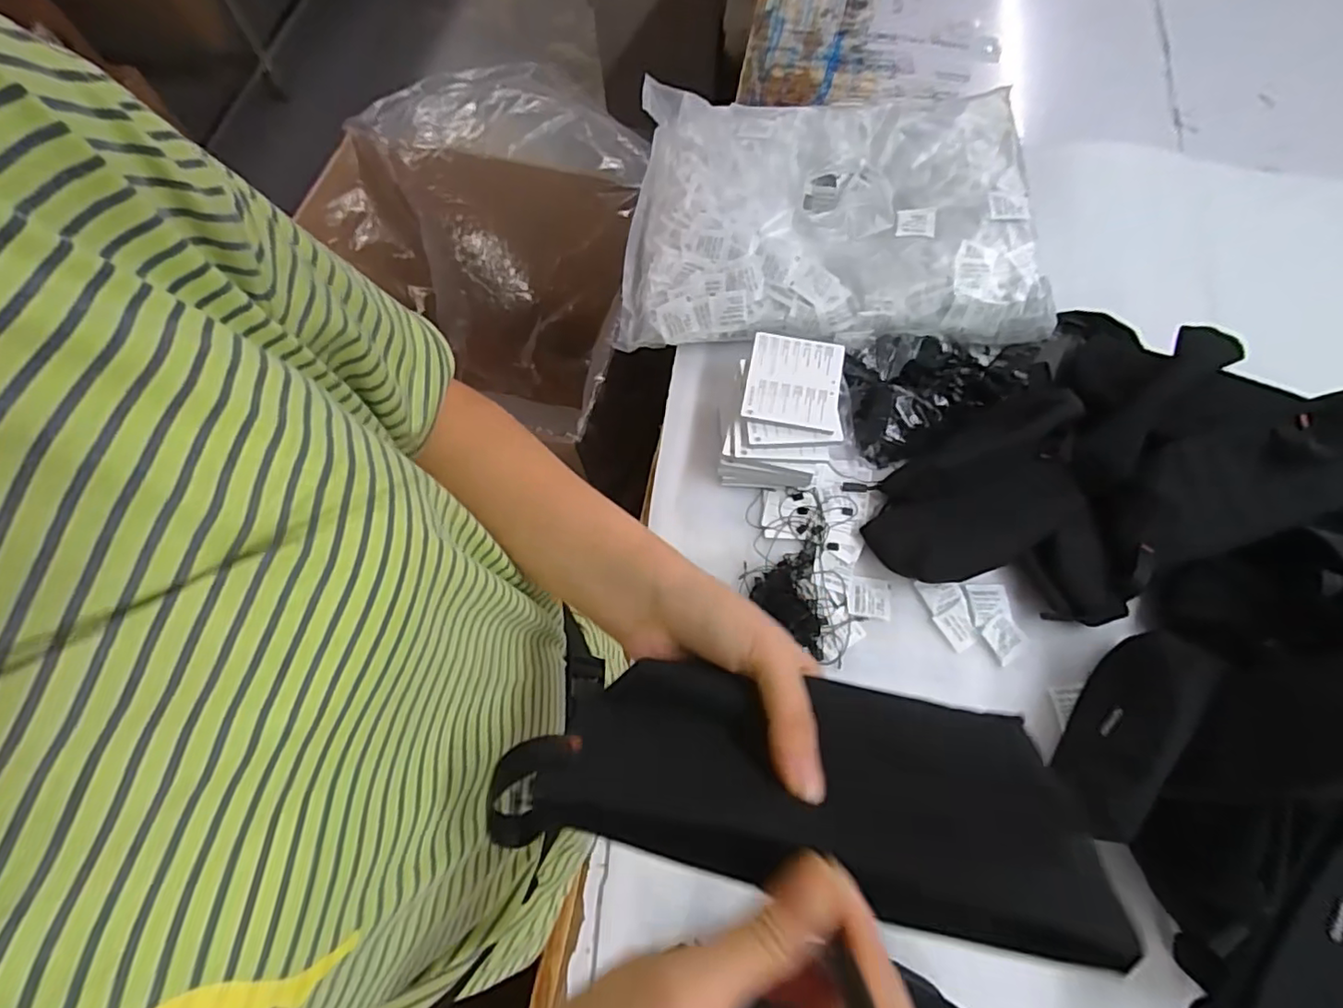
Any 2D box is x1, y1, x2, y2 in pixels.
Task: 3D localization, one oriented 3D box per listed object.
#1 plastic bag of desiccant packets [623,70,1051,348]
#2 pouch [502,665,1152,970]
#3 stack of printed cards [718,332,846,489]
[{"bbox_3d":[0.181,-0.342,0.694,0.449,0.070,0.344,5,68,4],"label":"plastic bag of desiccant packets"},{"bbox_3d":[0.040,0.098,0.224,0.198,0.021,0.081,6,35,12],"label":"pouch"},{"bbox_3d":[0.113,-0.090,0.607,0.099,0.059,0.145,12,68,6],"label":"stack of printed cards"}]

